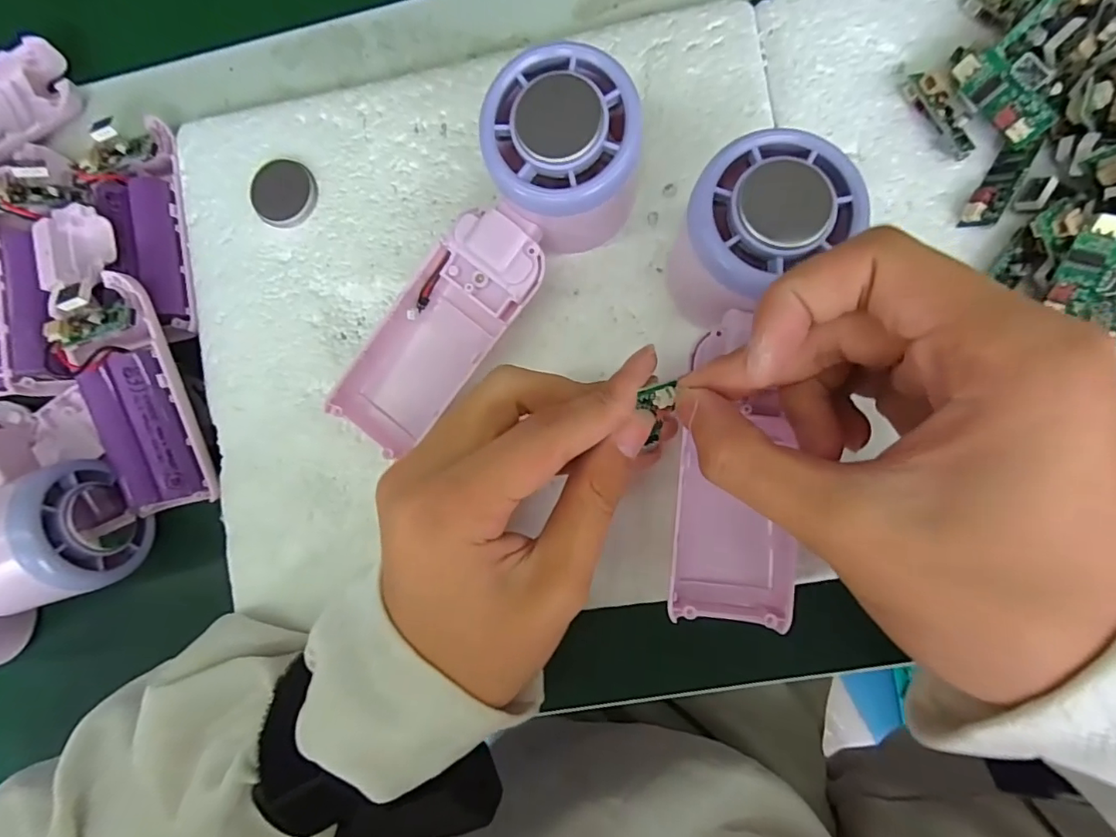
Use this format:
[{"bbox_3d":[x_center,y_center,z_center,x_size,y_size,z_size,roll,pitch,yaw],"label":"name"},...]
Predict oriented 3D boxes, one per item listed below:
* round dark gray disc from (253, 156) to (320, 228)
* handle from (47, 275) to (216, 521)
[{"bbox_3d":[-0.125,-0.103,0.243,0.029,0.004,0.029,15,90,6],"label":"round dark gray disc"},{"bbox_3d":[-0.186,-0.007,0.237,0.037,0.021,0.102,-12,102,5],"label":"handle"}]

